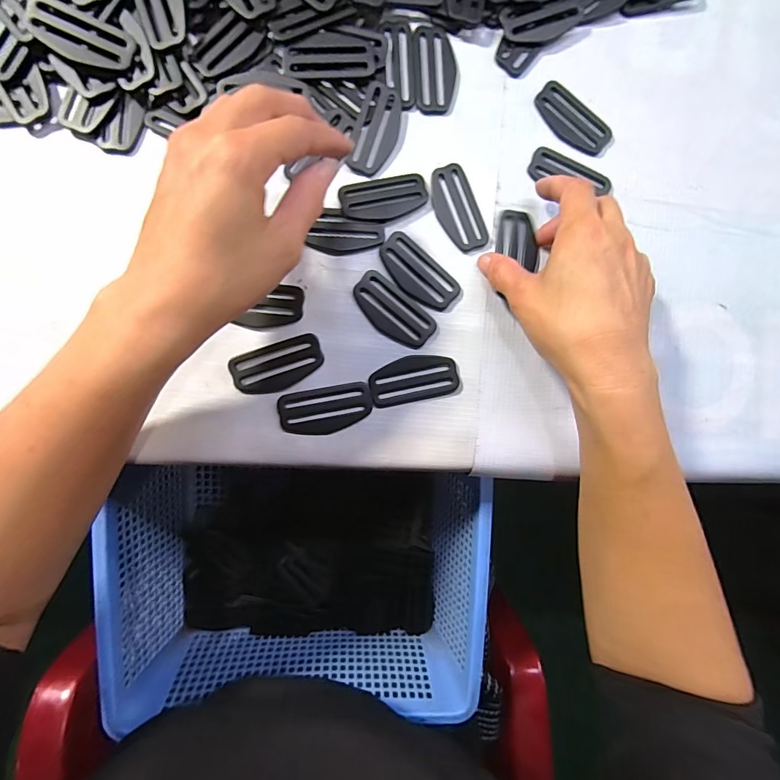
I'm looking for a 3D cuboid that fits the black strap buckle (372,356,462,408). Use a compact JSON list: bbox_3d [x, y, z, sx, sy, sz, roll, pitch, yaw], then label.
[{"bbox_3d":[0.016,-0.008,0.274,0.059,0.004,0.029,-12,90,-7],"label":"black strap buckle"}]

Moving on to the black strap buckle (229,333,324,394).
[{"bbox_3d":[-0.072,-0.015,0.266,0.058,0.004,0.030,-19,91,-7],"label":"black strap buckle"}]

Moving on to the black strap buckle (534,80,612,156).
[{"bbox_3d":[0.129,-0.191,0.288,0.059,0.004,0.031,38,85,-4],"label":"black strap buckle"}]

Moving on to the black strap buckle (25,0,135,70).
[{"bbox_3d":[-0.185,-0.213,0.245,0.058,0.008,0.028,16,87,-6],"label":"black strap buckle"}]

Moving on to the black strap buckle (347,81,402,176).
[{"bbox_3d":[-0.009,-0.174,0.274,0.027,0.007,0.058,19,86,-6],"label":"black strap buckle"}]

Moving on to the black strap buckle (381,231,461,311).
[{"bbox_3d":[0.019,-0.078,0.275,0.059,0.004,0.030,41,85,-4],"label":"black strap buckle"}]

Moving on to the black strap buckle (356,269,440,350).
[{"bbox_3d":[0.002,-0.052,0.273,0.059,0.004,0.029,39,85,-4],"label":"black strap buckle"}]

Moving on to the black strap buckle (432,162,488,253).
[{"bbox_3d":[0.047,-0.125,0.280,0.029,0.004,0.058,-23,91,-7],"label":"black strap buckle"}]

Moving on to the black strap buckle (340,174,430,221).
[{"bbox_3d":[-0.004,-0.129,0.274,0.058,0.004,0.028,-16,90,-7],"label":"black strap buckle"}]

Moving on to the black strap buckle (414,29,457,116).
[{"bbox_3d":[0.031,-0.221,0.281,0.029,0.004,0.058,-3,89,-7],"label":"black strap buckle"}]

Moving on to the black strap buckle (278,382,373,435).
[{"bbox_3d":[-0.042,0.013,0.268,0.059,0.004,0.030,-10,90,-7],"label":"black strap buckle"}]

